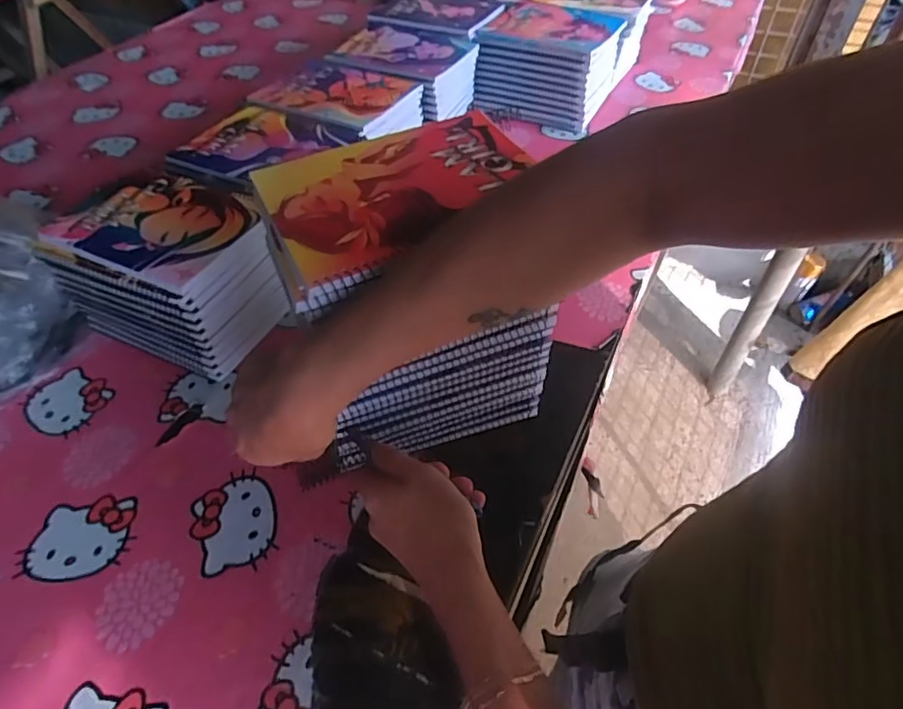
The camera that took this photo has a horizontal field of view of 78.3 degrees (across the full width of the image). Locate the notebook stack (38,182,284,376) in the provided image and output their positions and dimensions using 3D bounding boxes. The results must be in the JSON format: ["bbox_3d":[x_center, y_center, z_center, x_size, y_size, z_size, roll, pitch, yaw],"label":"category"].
[{"bbox_3d":[-0.296,-0.092,0.613,0.213,0.128,0.161,20,53,17],"label":"notebook stack"}]

